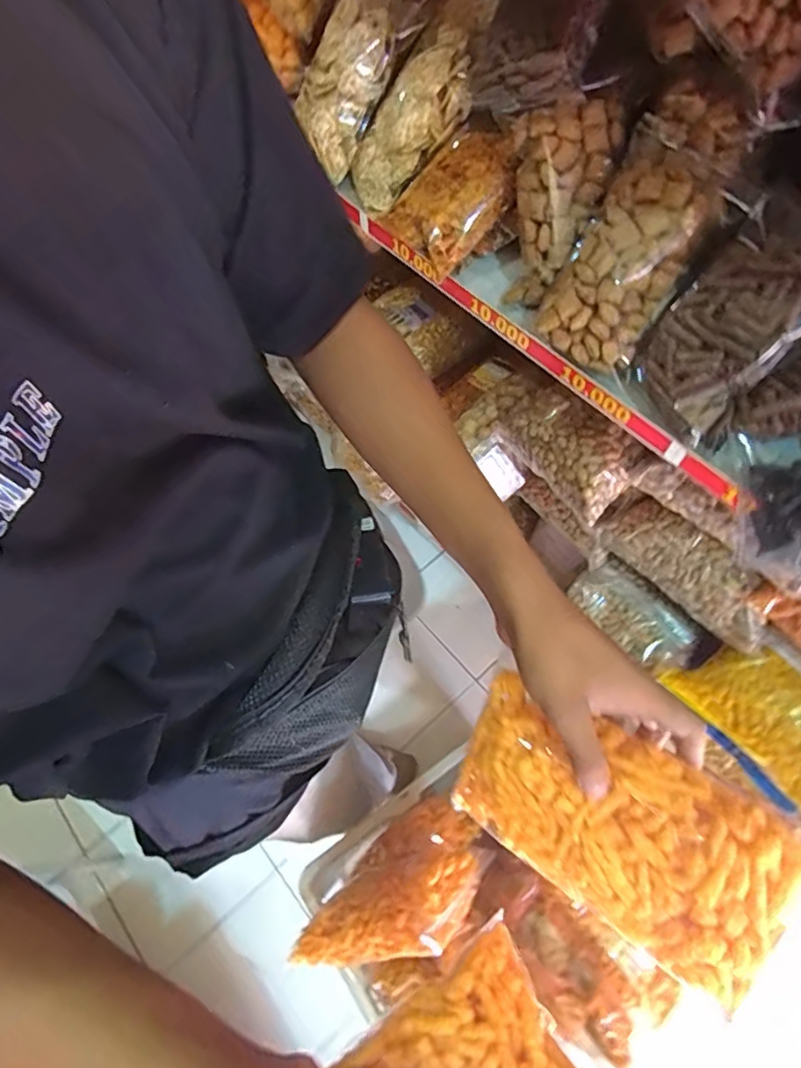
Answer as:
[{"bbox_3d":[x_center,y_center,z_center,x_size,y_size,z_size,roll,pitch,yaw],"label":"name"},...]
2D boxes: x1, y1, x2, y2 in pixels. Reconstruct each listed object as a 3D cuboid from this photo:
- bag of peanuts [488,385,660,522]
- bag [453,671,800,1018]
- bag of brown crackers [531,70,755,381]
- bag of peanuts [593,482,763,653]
[{"bbox_3d":[0.234,-0.120,0.765,0.050,0.115,0.199,5,41,-45],"label":"bag of peanuts"},{"bbox_3d":[0.125,0.173,0.325,0.203,0.027,0.103,21,94,34],"label":"bag"},{"bbox_3d":[0.233,-0.293,0.546,0.114,0.050,0.246,33,108,16],"label":"bag of brown crackers"},{"bbox_3d":[0.387,0.044,0.769,0.063,0.103,0.254,-33,68,-13],"label":"bag of peanuts"}]

